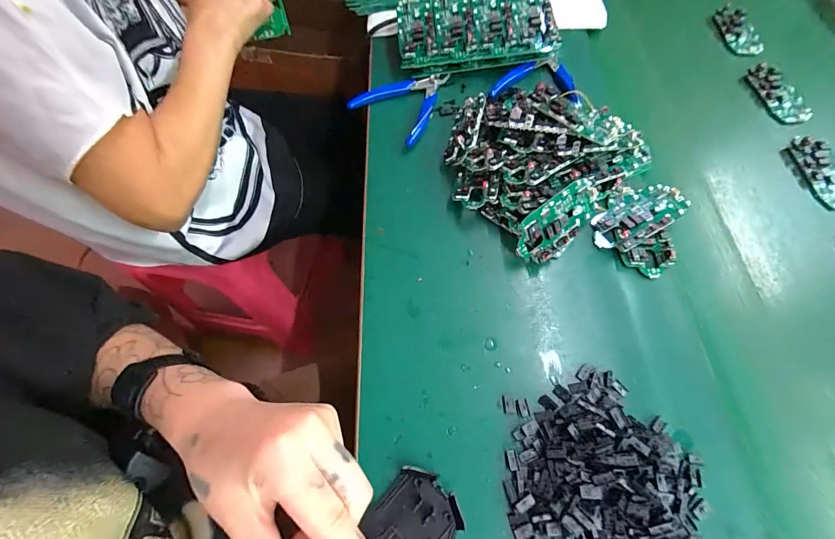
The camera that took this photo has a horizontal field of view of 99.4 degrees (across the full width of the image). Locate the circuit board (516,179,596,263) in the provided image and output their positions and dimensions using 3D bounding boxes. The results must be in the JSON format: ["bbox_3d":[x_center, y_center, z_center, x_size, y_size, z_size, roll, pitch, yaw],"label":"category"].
[{"bbox_3d":[0.134,-0.045,0.339,0.099,0.020,0.052,-39,112,-12],"label":"circuit board"}]

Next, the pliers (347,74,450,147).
[{"bbox_3d":[-0.030,-0.209,0.434,0.101,0.019,0.127,19,66,8],"label":"pliers"}]

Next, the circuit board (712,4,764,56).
[{"bbox_3d":[0.448,-0.331,0.491,0.053,0.015,0.086,-4,65,-2],"label":"circuit board"}]

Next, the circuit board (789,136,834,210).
[{"bbox_3d":[0.451,-0.107,0.391,0.040,0.013,0.093,-6,65,-3],"label":"circuit board"}]

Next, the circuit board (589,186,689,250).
[{"bbox_3d":[0.218,-0.051,0.351,0.096,0.024,0.044,-28,68,-13],"label":"circuit board"}]

